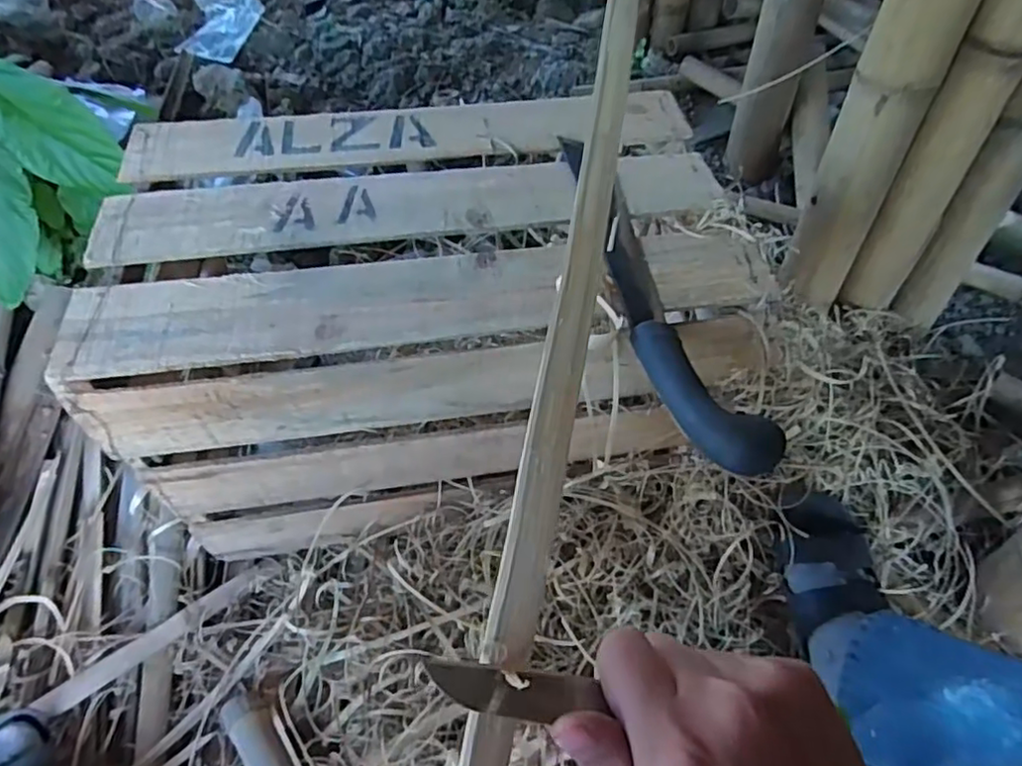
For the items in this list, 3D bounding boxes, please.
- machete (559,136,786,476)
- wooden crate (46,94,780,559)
[{"bbox_3d":[0.109,-0.088,0.541,0.070,0.028,0.383,-14,53,-11],"label":"machete"},{"bbox_3d":[-0.085,-0.067,0.713,0.590,0.312,0.362,-8,53,-6],"label":"wooden crate"}]

